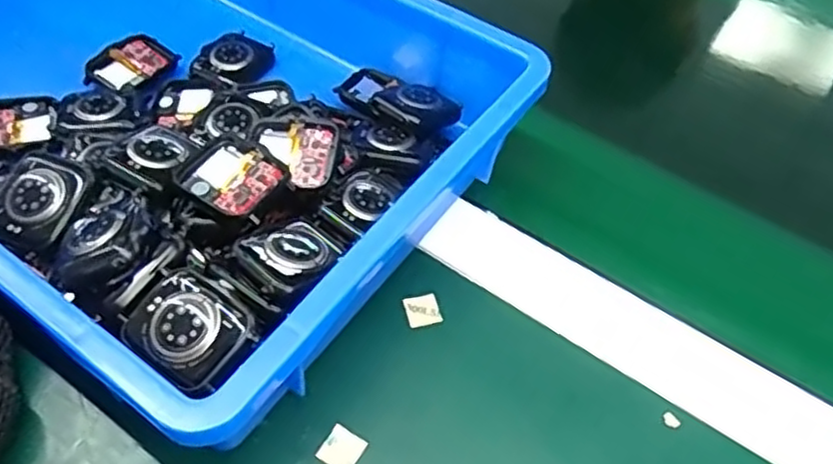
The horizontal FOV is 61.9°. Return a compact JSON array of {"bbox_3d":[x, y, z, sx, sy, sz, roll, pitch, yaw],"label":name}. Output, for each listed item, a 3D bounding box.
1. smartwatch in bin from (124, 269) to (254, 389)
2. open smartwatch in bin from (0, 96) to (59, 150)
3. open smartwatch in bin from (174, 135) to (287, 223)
[{"bbox_3d":[-0.082,0.033,0.247,0.042,0.008,0.034,33,55,19],"label":"smartwatch in bin"},{"bbox_3d":[-0.212,-0.058,0.366,0.045,0.011,0.034,-10,53,-14],"label":"open smartwatch in bin"},{"bbox_3d":[-0.079,-0.023,0.301,0.040,0.006,0.037,34,56,20],"label":"open smartwatch in bin"}]

